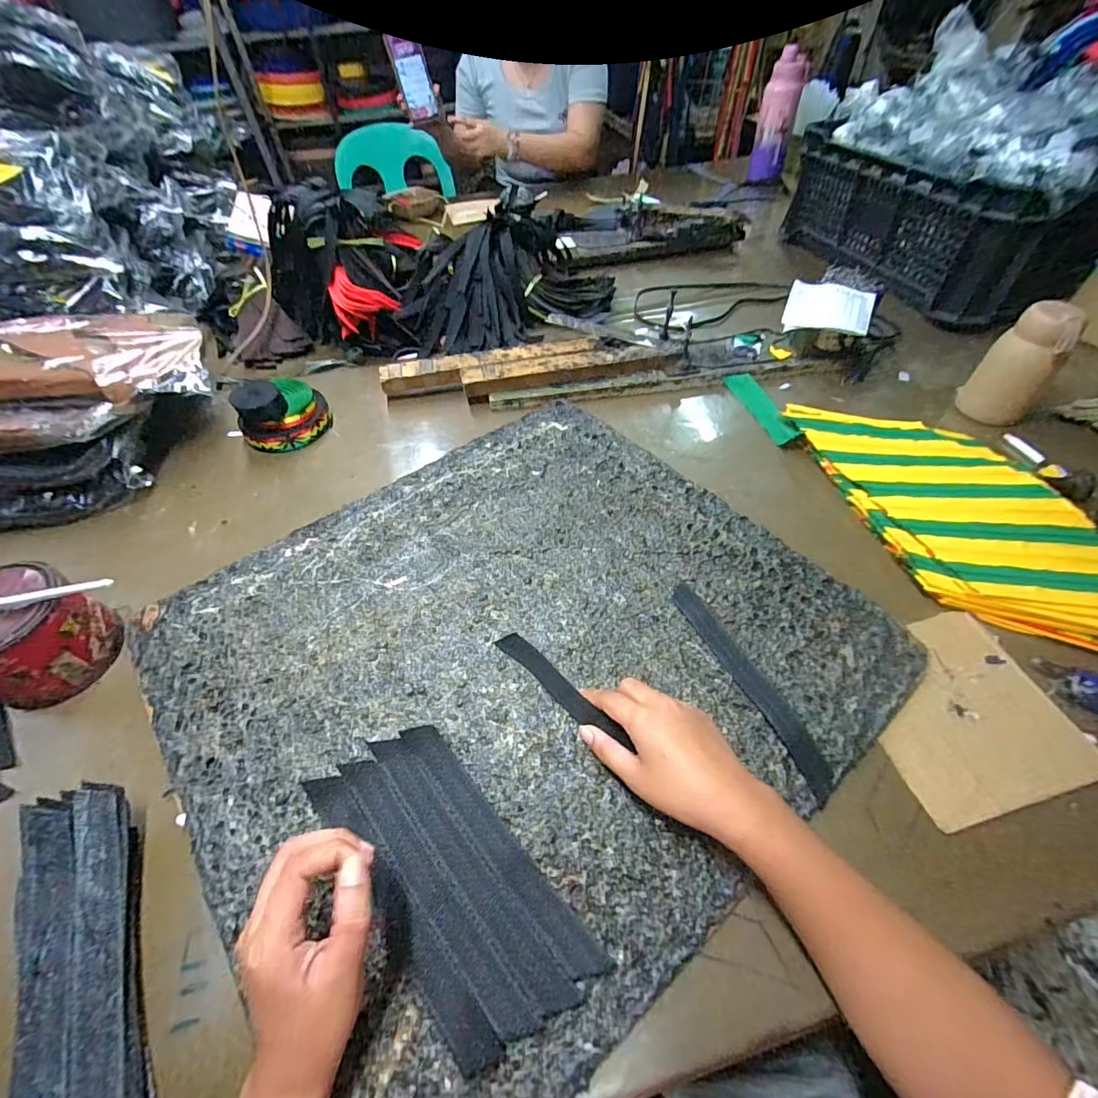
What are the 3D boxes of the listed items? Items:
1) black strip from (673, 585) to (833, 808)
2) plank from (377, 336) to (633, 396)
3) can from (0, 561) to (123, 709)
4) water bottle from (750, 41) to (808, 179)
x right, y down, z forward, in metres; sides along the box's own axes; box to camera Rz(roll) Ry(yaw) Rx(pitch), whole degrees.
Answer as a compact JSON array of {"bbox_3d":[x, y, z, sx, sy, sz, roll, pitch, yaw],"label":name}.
[{"bbox_3d":[0.175,0.111,0.434,0.026,0.004,0.206,-21,54,-13],"label":"black strip"},{"bbox_3d":[-0.064,-0.273,0.729,0.356,0.032,0.053,-11,52,-6],"label":"plank"},{"bbox_3d":[-0.469,0.077,0.443,0.097,0.084,0.099,-1,52,2],"label":"can"},{"bbox_3d":[0.600,-1.131,1.295,0.089,0.246,0.071,9,53,10],"label":"water bottle"}]

